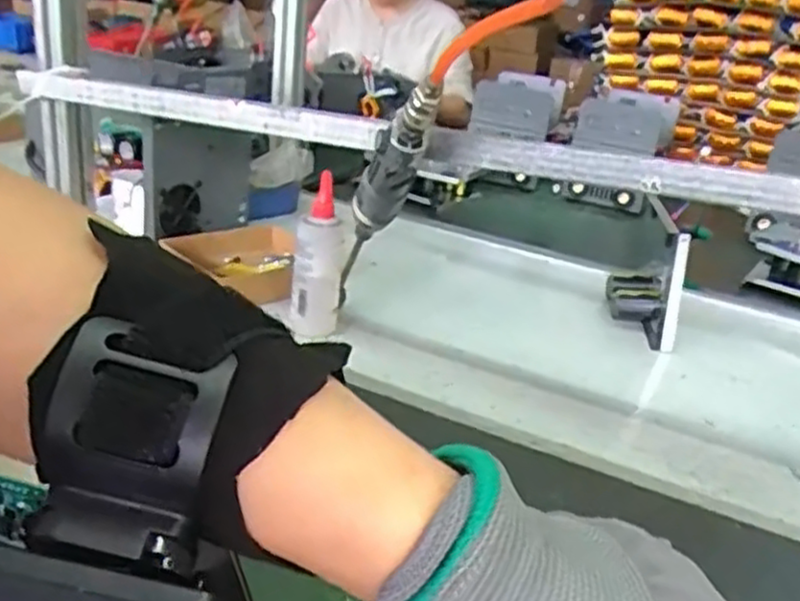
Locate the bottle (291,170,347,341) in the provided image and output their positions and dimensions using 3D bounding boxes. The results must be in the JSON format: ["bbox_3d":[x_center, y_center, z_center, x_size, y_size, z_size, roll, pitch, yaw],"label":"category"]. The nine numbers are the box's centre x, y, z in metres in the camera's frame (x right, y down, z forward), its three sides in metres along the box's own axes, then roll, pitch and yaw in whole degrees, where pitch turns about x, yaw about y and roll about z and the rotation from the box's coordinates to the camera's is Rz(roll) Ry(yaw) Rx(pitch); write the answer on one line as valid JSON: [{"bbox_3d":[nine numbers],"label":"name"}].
[{"bbox_3d":[-0.084,-0.049,0.791,0.050,0.158,0.042,7,24,1],"label":"bottle"}]

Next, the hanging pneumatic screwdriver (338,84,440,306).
[{"bbox_3d":[-0.009,-0.098,0.610,0.038,0.237,0.033,0,69,-15],"label":"hanging pneumatic screwdriver"}]

